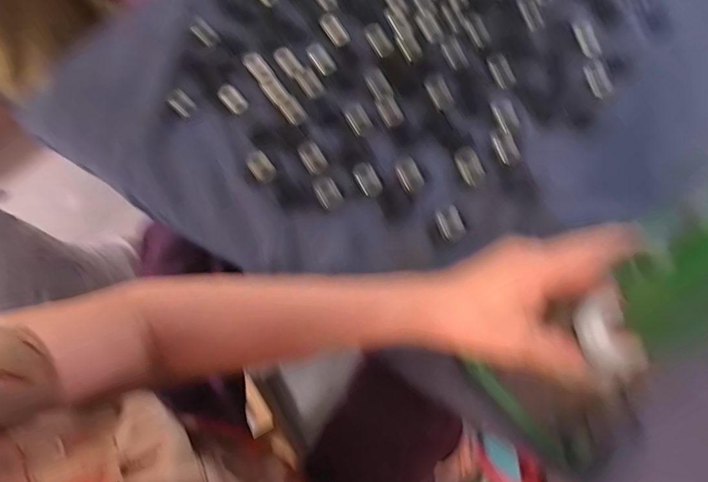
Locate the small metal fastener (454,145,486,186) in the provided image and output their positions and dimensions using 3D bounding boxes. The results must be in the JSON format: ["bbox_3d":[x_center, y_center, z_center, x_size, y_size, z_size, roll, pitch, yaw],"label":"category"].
[{"bbox_3d":[0.112,-0.074,0.396,0.022,0.016,0.039,-22,65,-7],"label":"small metal fastener"}]

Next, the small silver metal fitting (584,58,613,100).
[{"bbox_3d":[0.265,-0.177,0.441,0.024,0.004,0.052,-7,64,0],"label":"small silver metal fitting"}]

